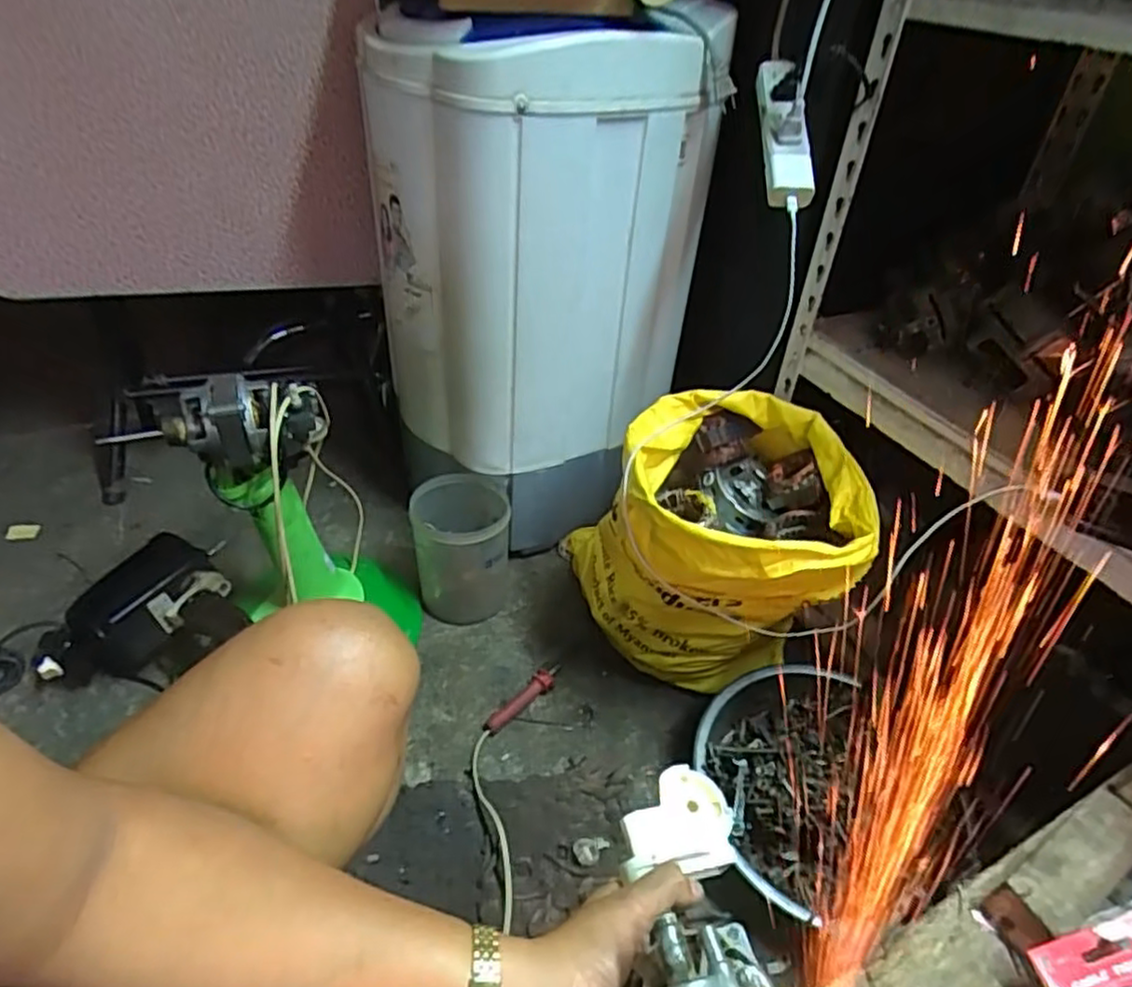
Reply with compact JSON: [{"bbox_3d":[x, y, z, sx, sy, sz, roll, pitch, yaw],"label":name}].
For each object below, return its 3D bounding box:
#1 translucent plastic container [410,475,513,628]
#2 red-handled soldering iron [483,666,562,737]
[{"bbox_3d":[-0.150,0.083,1.004,0.129,0.176,0.123,0,39,-6],"label":"translucent plastic container"},{"bbox_3d":[-0.054,0.269,0.927,0.026,0.022,0.138,34,47,31],"label":"red-handled soldering iron"}]

